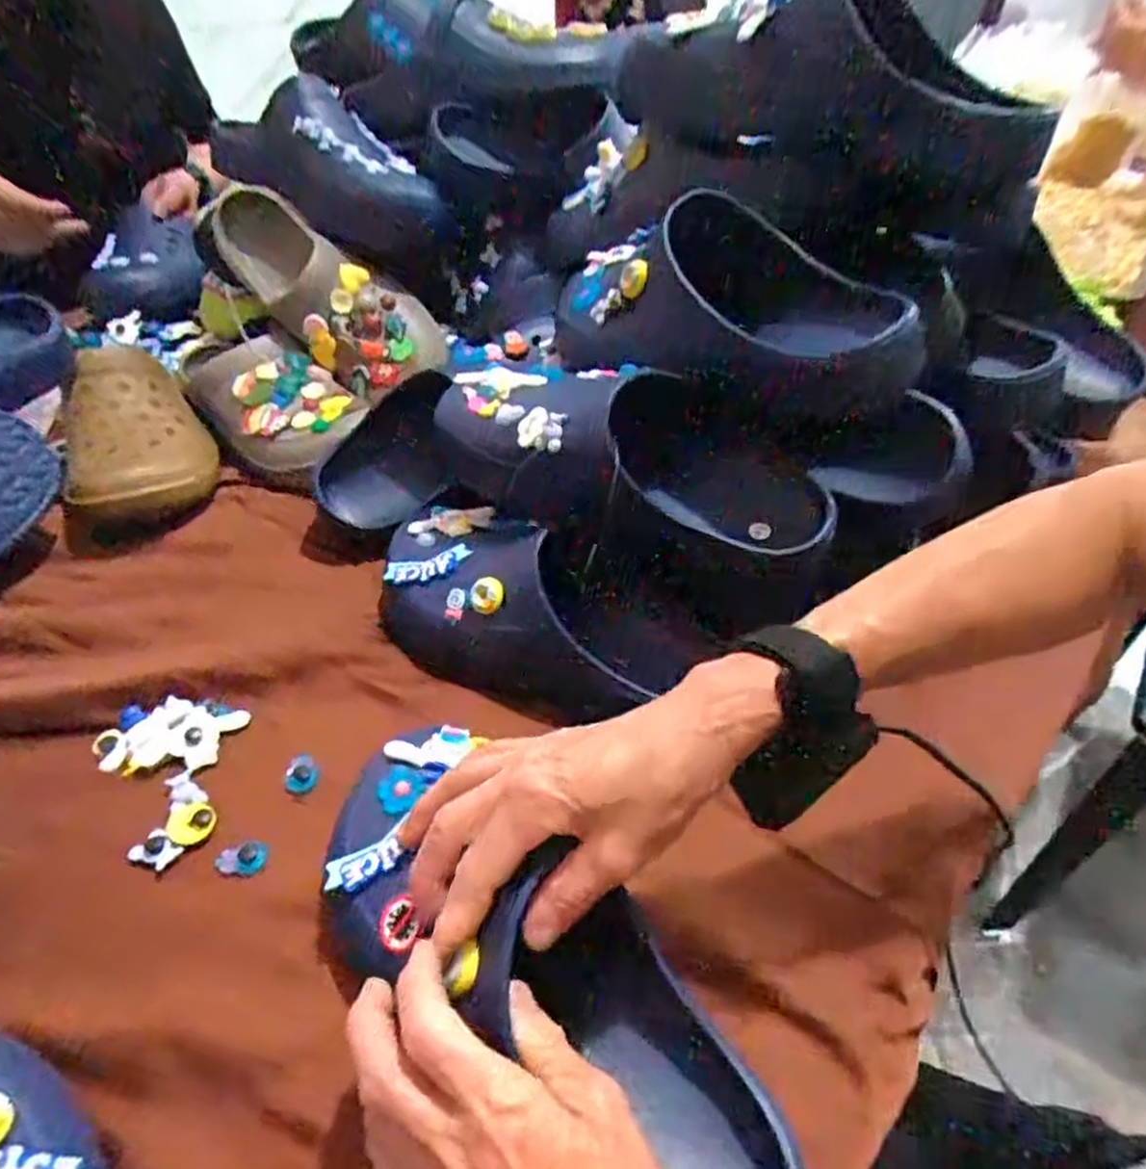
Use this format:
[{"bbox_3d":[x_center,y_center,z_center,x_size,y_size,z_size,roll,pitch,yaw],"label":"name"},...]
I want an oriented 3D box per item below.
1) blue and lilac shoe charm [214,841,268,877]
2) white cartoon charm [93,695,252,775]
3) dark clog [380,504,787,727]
[{"bbox_3d":[-0.183,0.151,0.423,0.026,0.005,0.018,4,41,4],"label":"blue and lilac shoe charm"},{"bbox_3d":[-0.250,0.091,0.474,0.083,0.017,0.049,0,41,-2],"label":"white cartoon charm"},{"bbox_3d":[-0.022,0.017,0.526,0.233,0.091,0.130,9,41,9],"label":"dark clog"}]

